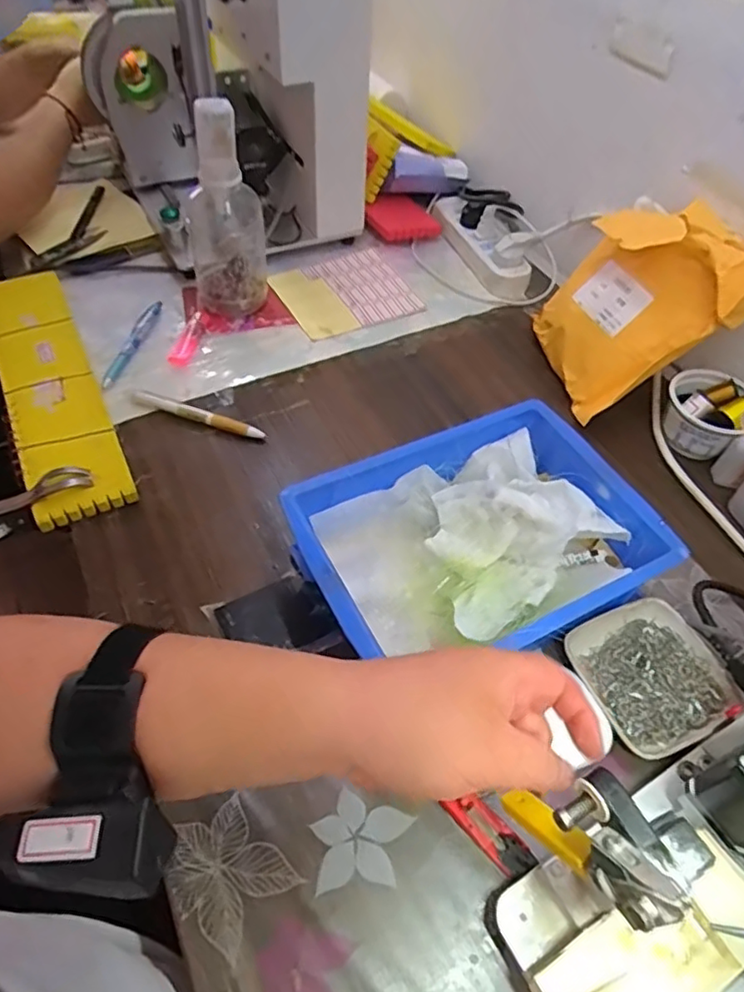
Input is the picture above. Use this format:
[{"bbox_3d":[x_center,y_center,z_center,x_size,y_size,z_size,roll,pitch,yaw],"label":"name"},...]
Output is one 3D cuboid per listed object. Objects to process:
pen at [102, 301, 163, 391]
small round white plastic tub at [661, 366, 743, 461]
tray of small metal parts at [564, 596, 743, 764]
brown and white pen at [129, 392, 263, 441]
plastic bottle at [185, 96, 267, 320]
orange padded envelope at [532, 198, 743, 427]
[{"bbox_3d":[-0.248,-0.159,0.640,0.014,0.011,0.137,8,52,3],"label":"pen"},{"bbox_3d":[0.314,-0.079,0.579,0.073,0.048,0.076,2,52,-2],"label":"small round white plastic tub"},{"bbox_3d":[0.195,0.126,0.430,0.092,0.018,0.097,-16,54,-15],"label":"tray of small metal parts"},{"bbox_3d":[-0.167,-0.077,0.585,0.142,0.015,0.015,20,53,12],"label":"brown and white pen"},{"bbox_3d":[-0.154,-0.288,0.625,0.078,0.206,0.085,-9,53,-11],"label":"plastic bottle"},{"bbox_3d":[0.250,-0.194,0.569,0.051,0.224,0.154,0,57,-49],"label":"orange padded envelope"}]

